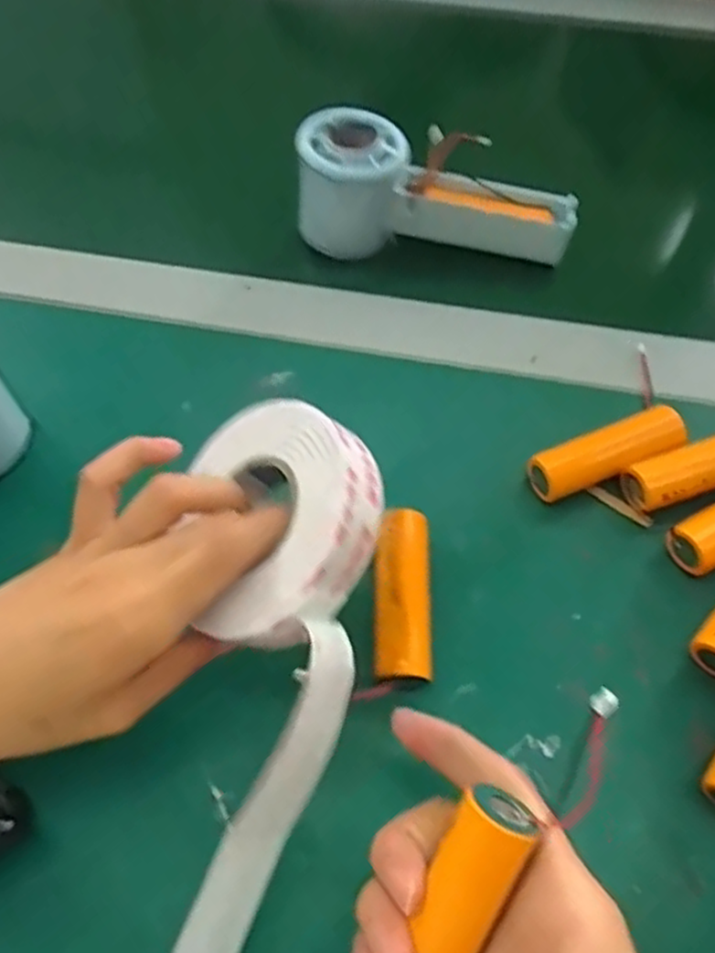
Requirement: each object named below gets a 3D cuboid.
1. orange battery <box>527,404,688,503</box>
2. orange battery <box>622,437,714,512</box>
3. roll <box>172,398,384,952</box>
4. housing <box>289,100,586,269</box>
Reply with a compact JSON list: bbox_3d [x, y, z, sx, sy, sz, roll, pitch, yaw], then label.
[{"bbox_3d":[0.115,-0.009,0.335,0.073,0.019,0.022,-19,61,-10],"label":"orange battery"},{"bbox_3d":[0.157,-0.002,0.331,0.076,0.019,0.022,-19,61,-10],"label":"orange battery"},{"bbox_3d":[-0.039,0.081,0.242,0.069,0.050,0.216,9,83,6],"label":"roll"},{"bbox_3d":[0.044,-0.153,0.399,0.147,0.058,0.047,15,61,9],"label":"housing"}]

